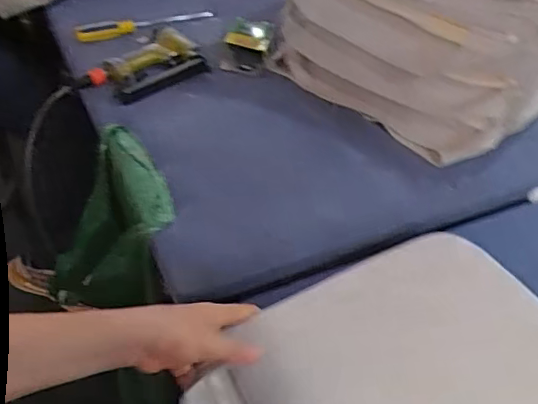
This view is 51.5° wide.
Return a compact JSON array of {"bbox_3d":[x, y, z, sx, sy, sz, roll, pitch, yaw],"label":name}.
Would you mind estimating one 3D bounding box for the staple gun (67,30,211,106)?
[{"bbox_3d":[-0.228,-0.242,1.001,0.227,0.039,0.130,-28,54,-31],"label":"staple gun"}]

